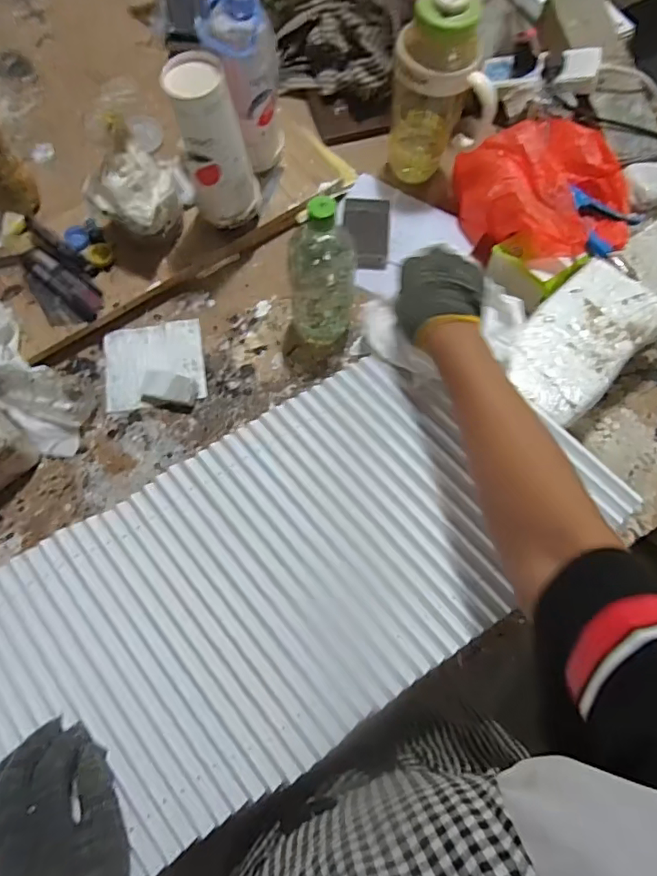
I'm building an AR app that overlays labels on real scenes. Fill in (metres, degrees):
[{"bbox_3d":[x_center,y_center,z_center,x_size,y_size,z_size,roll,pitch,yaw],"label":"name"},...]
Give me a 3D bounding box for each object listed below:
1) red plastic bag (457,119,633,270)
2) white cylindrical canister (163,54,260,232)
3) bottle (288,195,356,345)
[{"bbox_3d":[0.299,-0.338,0.712,0.205,0.099,0.233,-17,75,-7],"label":"red plastic bag"},{"bbox_3d":[-0.131,-0.342,0.609,0.083,0.173,0.076,-12,74,-5],"label":"white cylindrical canister"},{"bbox_3d":[-0.007,-0.193,0.611,0.075,0.188,0.076,-5,74,-3],"label":"bottle"}]

